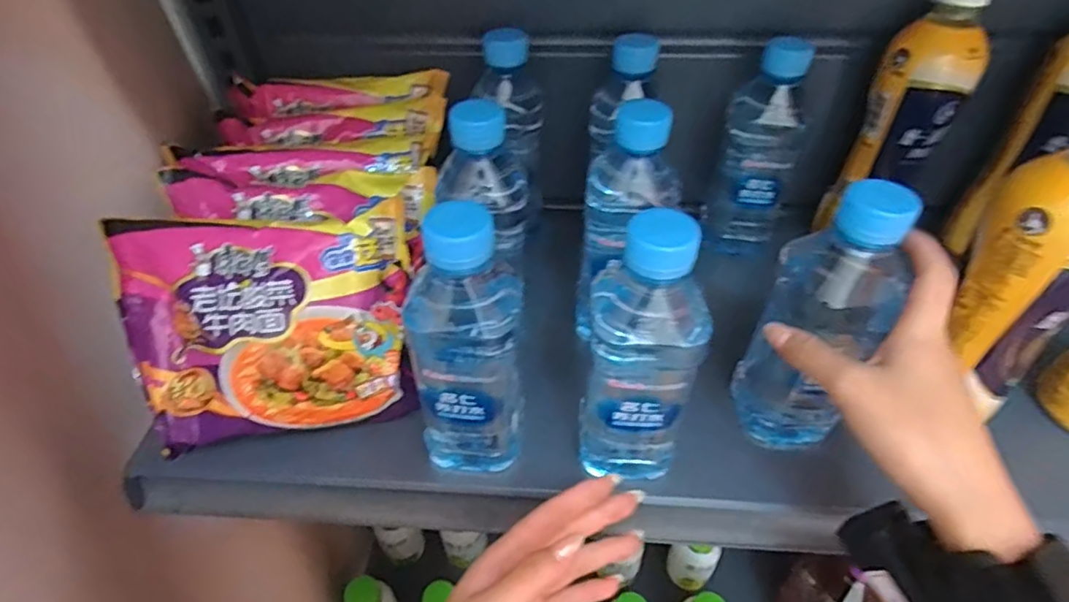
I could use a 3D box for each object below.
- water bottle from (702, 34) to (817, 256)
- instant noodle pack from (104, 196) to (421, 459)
[{"bbox_3d":[0.179,-0.119,0.460,0.057,0.162,0.054,13,46,14],"label":"water bottle"},{"bbox_3d":[-0.161,0.017,0.353,0.166,0.135,0.035,-5,9,-2],"label":"instant noodle pack"}]

